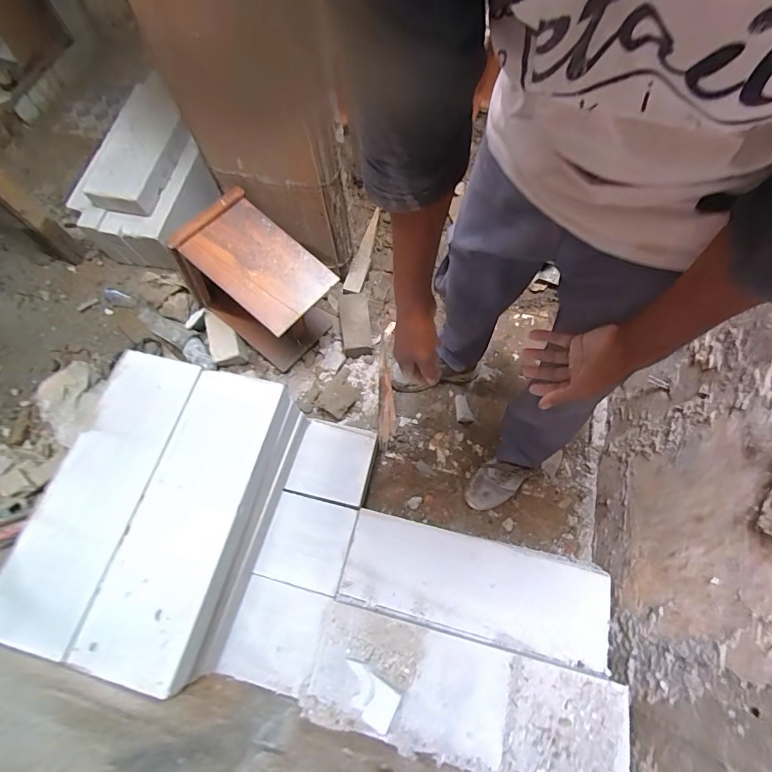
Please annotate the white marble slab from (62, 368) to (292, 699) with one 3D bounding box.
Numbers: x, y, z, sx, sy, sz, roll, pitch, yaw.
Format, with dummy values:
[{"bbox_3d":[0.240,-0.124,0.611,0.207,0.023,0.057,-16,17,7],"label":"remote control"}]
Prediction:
[{"bbox_3d":[-0.395,0.249,0.834,0.214,0.075,0.585,12,68,7],"label":"white marble slab"}]

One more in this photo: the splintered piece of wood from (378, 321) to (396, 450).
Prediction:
[{"bbox_3d":[0.007,-0.011,1.269,0.049,0.030,0.411,-1,72,7],"label":"splintered piece of wood"}]

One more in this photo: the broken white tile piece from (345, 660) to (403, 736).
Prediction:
[{"bbox_3d":[-0.034,0.590,0.780,0.118,0.016,0.071,31,72,14],"label":"broken white tile piece"}]

